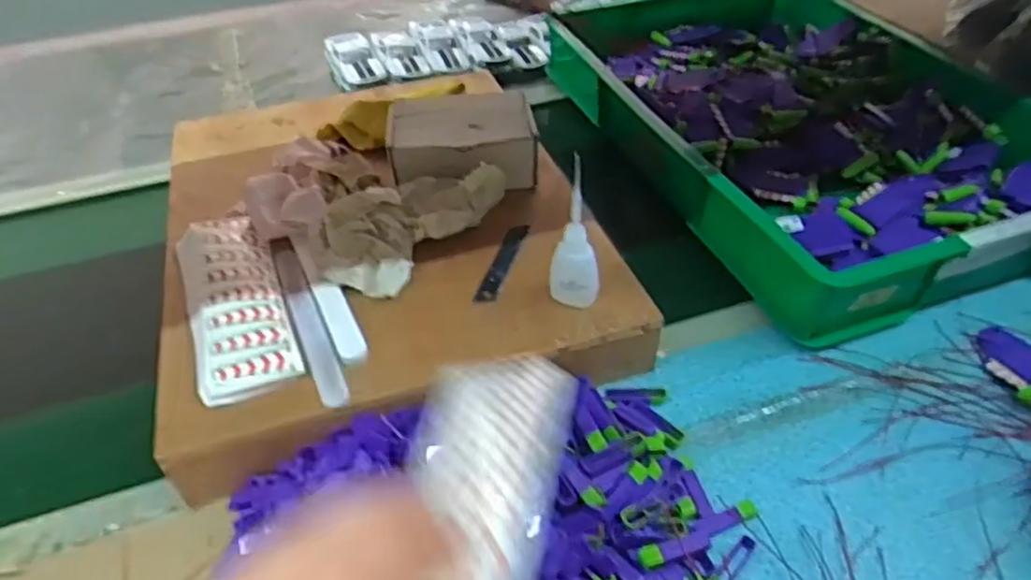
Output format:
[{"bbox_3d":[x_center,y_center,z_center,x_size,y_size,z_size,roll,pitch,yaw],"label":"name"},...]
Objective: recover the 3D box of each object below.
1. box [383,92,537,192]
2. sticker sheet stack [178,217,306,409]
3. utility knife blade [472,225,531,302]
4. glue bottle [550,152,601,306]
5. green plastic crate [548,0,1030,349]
[{"bbox_3d":[-0.047,-0.134,0.615,0.128,0.044,0.097,-4,44,-3],"label":"box"},{"bbox_3d":[-0.210,0.006,0.510,0.067,0.024,0.186,-18,46,-16],"label":"sticker sheet stack"},{"bbox_3d":[-0.010,-0.025,0.543,0.016,0.004,0.092,12,45,14],"label":"utility knife blade"},{"bbox_3d":[0.041,-0.035,0.471,0.033,0.107,0.029,-4,44,-2],"label":"glue bottle"},{"bbox_3d":[0.289,-0.181,0.695,0.329,0.098,0.520,-16,46,-13],"label":"green plastic crate"}]

